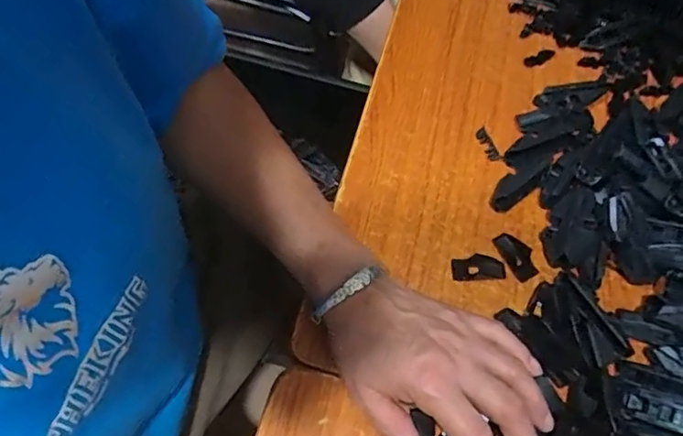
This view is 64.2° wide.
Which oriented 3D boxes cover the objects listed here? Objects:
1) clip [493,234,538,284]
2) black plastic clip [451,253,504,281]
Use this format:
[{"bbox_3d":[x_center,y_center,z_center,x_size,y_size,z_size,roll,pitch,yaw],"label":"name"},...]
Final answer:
[{"bbox_3d":[0.141,0.031,0.440,0.022,0.009,0.041,-27,66,-17],"label":"clip"},{"bbox_3d":[0.108,0.040,0.433,0.041,0.005,0.021,-5,62,-6],"label":"black plastic clip"}]

